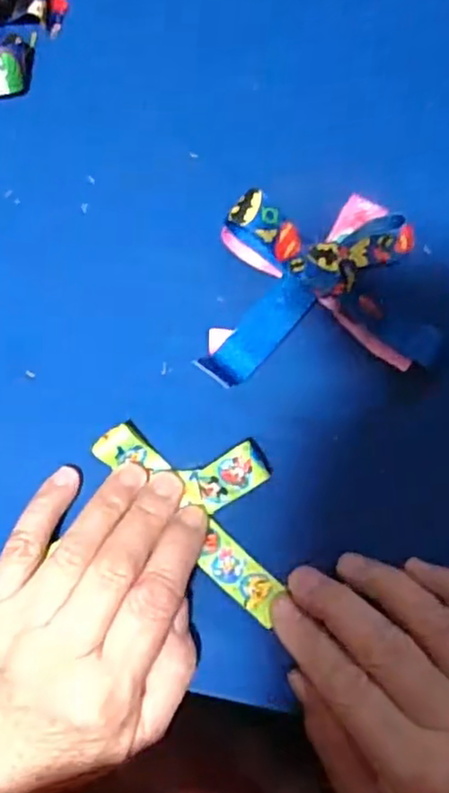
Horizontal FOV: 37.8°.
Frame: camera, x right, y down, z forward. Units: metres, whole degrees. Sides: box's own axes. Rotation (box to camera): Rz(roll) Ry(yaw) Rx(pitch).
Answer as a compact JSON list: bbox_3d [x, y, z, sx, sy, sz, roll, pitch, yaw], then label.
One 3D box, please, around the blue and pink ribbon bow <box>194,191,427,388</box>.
[{"bbox_3d":[0.040,-0.052,0.318,0.103,0.036,0.082,-9,85,-6],"label":"blue and pink ribbon bow"}]

